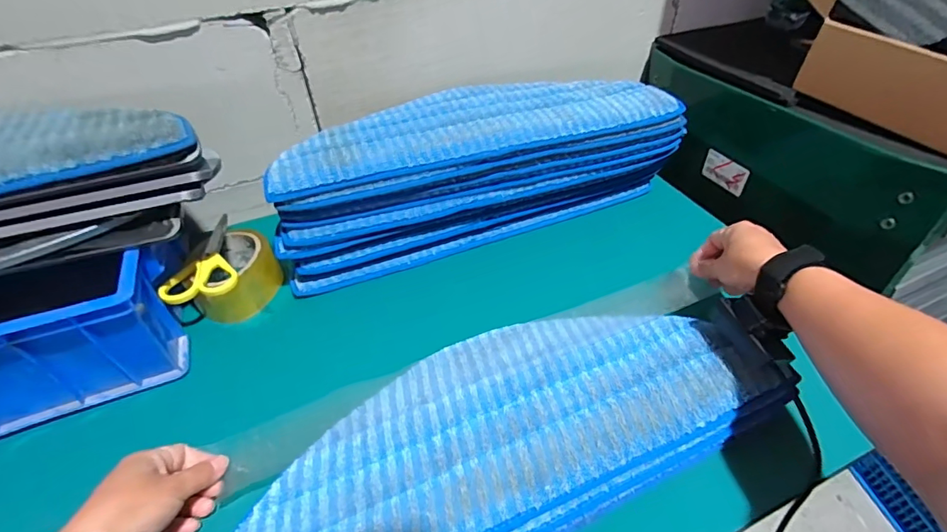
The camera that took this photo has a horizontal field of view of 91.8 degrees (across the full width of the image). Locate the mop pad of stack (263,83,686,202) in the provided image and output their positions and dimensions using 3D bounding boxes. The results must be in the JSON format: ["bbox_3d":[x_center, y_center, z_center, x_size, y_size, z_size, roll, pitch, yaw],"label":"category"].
[{"bbox_3d":[0.003,-0.179,0.575,0.490,0.027,0.137,-14,45,-11],"label":"mop pad of stack"}]

